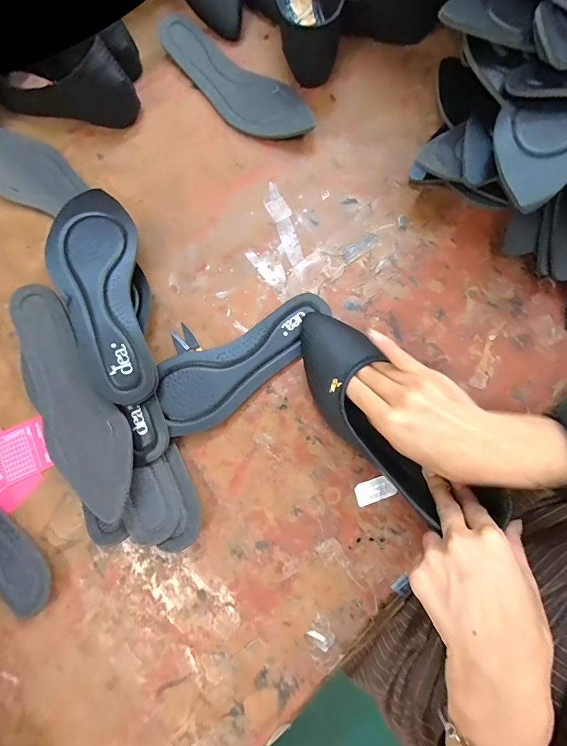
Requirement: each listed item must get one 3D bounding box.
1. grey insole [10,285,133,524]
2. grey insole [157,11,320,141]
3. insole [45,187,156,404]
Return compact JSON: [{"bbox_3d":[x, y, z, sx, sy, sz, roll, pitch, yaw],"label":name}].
[{"bbox_3d":[-0.207,0.026,0.340,0.073,0.019,0.234,-33,78,3],"label":"grey insole"},{"bbox_3d":[-0.061,-0.359,0.434,0.082,0.016,0.234,-40,81,-6],"label":"grey insole"},{"bbox_3d":[-0.182,-0.082,0.358,0.079,0.023,0.232,-10,76,-16],"label":"insole"}]

